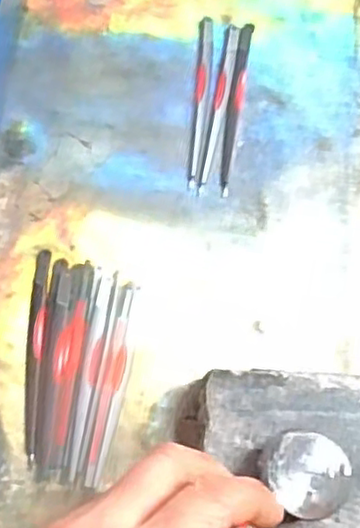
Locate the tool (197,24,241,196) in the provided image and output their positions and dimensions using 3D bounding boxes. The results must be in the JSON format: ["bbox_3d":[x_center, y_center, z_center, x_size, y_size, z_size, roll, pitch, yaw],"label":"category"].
[{"bbox_3d":[0.023,-0.091,0.384,0.007,0.004,0.110,12,72,1],"label":"tool"}]

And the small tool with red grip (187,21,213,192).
[{"bbox_3d":[0.012,-0.096,0.385,0.008,0.004,0.111,5,72,-1],"label":"small tool with red grip"}]

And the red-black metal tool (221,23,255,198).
[{"bbox_3d":[0.032,-0.091,0.385,0.009,0.004,0.111,9,72,1],"label":"red-black metal tool"}]

